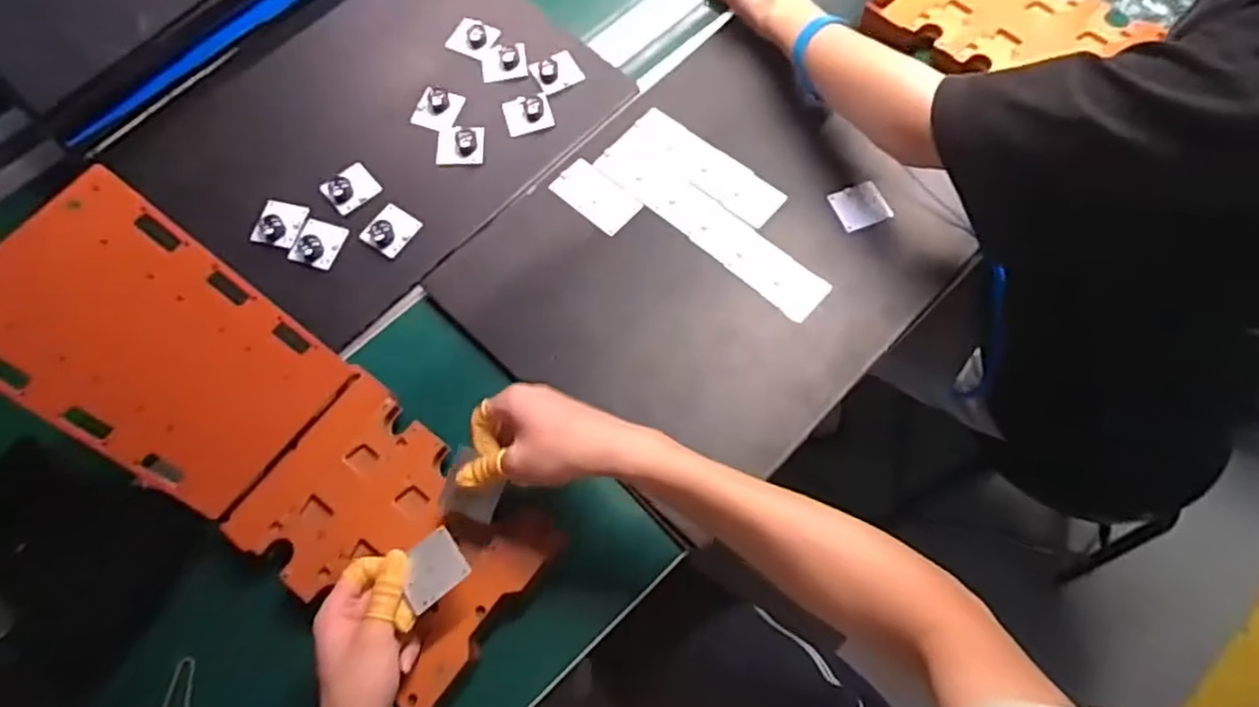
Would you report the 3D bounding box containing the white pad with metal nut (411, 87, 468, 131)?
[{"bbox_3d":[-0.210,-0.266,0.755,0.048,0.009,0.050,15,70,11],"label":"white pad with metal nut"}]

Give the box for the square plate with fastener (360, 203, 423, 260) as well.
[{"bbox_3d":[-0.236,-0.122,0.687,0.043,0.004,0.049,32,74,16],"label":"square plate with fastener"}]

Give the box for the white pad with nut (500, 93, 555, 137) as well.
[{"bbox_3d":[-0.110,-0.259,0.753,0.051,0.010,0.044,-17,67,-2],"label":"white pad with nut"}]

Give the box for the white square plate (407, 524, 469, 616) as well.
[{"bbox_3d":[-0.140,0.152,0.494,0.042,0.008,0.040,-37,73,-13],"label":"white square plate"}]

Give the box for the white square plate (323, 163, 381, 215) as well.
[{"bbox_3d":[-0.291,-0.174,0.724,0.051,0.009,0.046,-42,71,-12],"label":"white square plate"}]

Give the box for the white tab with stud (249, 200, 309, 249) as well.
[{"bbox_3d":[-0.359,-0.134,0.714,0.042,0.007,0.054,13,65,-11],"label":"white tab with stud"}]

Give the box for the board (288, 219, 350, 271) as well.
[{"bbox_3d":[-0.316,-0.112,0.700,0.047,0.010,0.051,13,69,10],"label":"board"}]

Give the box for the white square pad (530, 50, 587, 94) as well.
[{"bbox_3d":[-0.081,-0.313,0.768,0.049,0.016,0.043,-29,68,-7],"label":"white square pad"}]

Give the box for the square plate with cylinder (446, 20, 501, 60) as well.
[{"bbox_3d":[-0.177,-0.357,0.787,0.044,0.011,0.046,20,71,12],"label":"square plate with cylinder"}]

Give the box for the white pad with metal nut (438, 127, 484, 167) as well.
[{"bbox_3d":[-0.180,-0.221,0.737,0.049,0.009,0.047,-5,68,3],"label":"white pad with metal nut"}]

